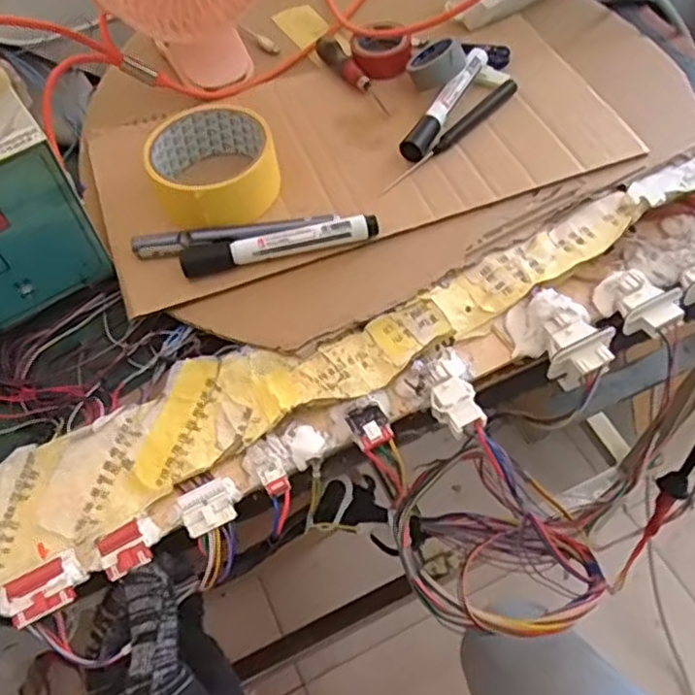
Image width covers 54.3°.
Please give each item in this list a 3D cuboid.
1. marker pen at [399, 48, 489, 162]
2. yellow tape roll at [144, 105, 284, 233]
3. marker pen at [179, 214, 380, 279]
[{"bbox_3d":[0.075,-0.186,0.518,0.017,0.017,0.121,25,65,16],"label":"marker pen"},{"bbox_3d":[-0.094,-0.128,0.483,0.093,0.042,0.092,-11,58,-3],"label":"yellow tape roll"},{"bbox_3d":[-0.045,-0.070,0.458,0.130,0.023,0.022,-13,61,-3],"label":"marker pen"}]

